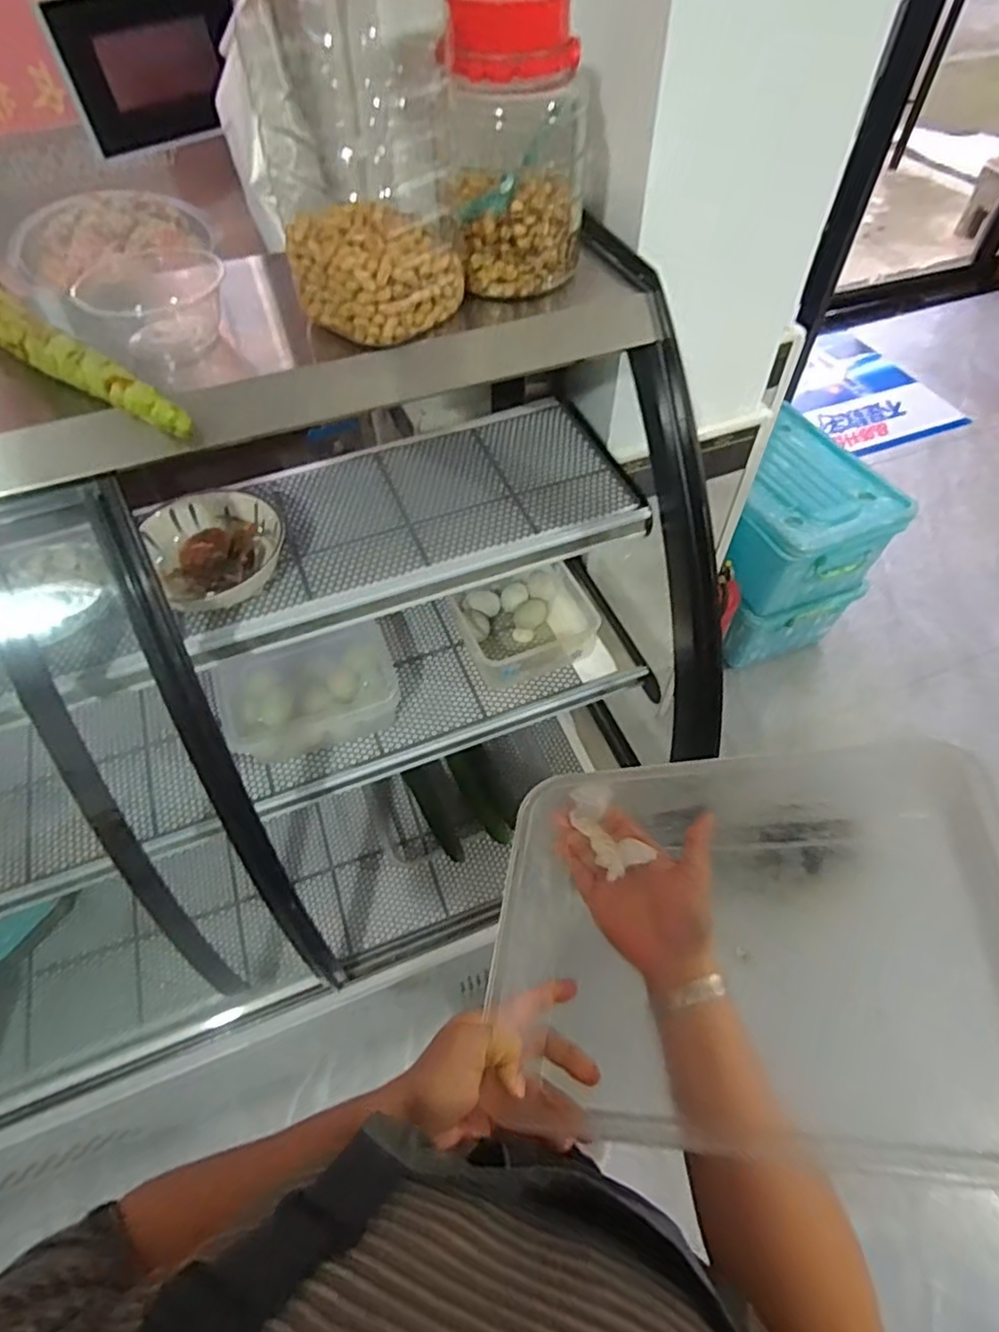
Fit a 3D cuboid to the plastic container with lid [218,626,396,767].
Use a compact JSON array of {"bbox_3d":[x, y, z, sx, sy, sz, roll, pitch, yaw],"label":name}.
[{"bbox_3d":[-0.270,0.047,0.972,0.245,0.100,0.153,-21,57,-13],"label":"plastic container with lid"}]

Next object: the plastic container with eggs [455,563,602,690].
[{"bbox_3d":[0.052,-0.065,1.073,0.215,0.092,0.183,-20,57,-12],"label":"plastic container with eggs"}]

